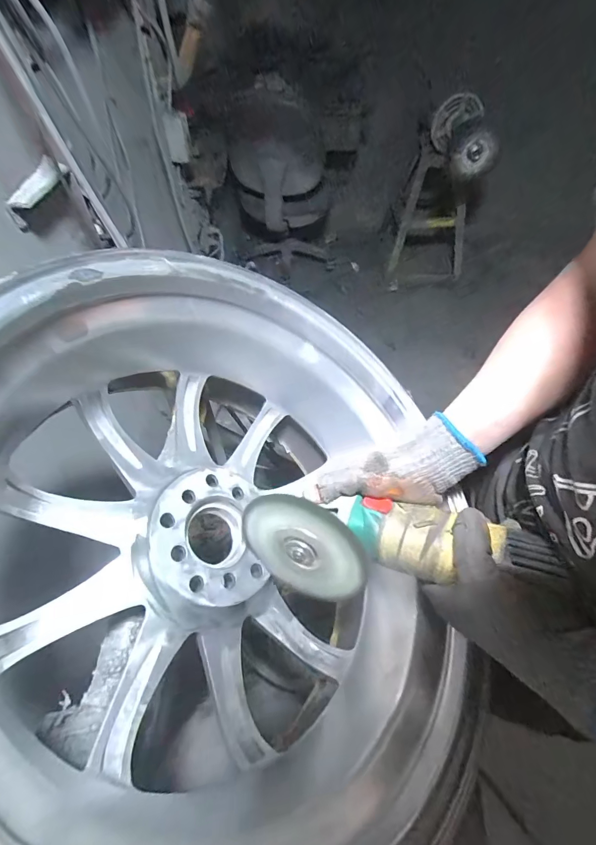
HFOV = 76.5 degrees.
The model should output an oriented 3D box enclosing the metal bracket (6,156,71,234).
[{"bbox_3d":[-0.355,-0.318,0.521,0.023,0.038,0.115,13,67,8],"label":"metal bracket"}]

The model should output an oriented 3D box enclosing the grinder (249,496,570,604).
[{"bbox_3d":[0.062,0.114,0.358,0.238,0.102,0.072,-6,52,13],"label":"grinder"}]

